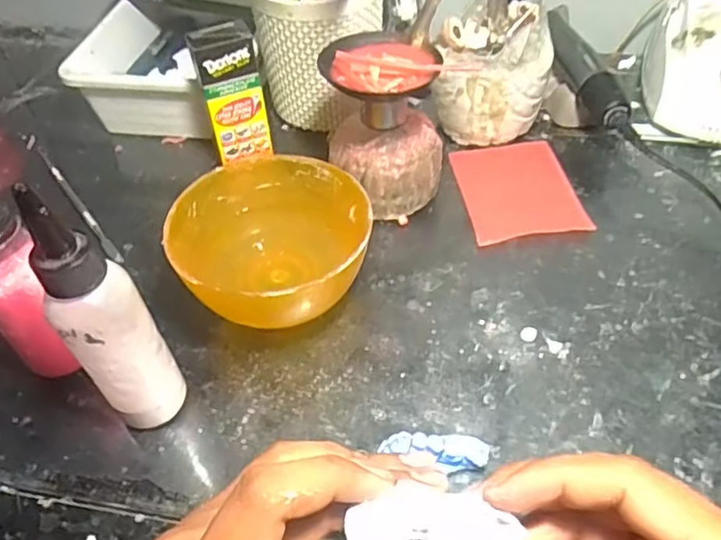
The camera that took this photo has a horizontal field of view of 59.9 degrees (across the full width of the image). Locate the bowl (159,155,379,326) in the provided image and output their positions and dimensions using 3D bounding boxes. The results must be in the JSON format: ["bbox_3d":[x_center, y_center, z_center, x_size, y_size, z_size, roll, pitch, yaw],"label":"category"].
[{"bbox_3d":[-0.049,-0.012,0.369,0.098,0.064,0.096,-2,49,2],"label":"bowl"}]

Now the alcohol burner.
[{"bbox_3d":[0.019,-0.089,0.407,0.079,0.107,0.062,1,49,5],"label":"alcohol burner"}]

